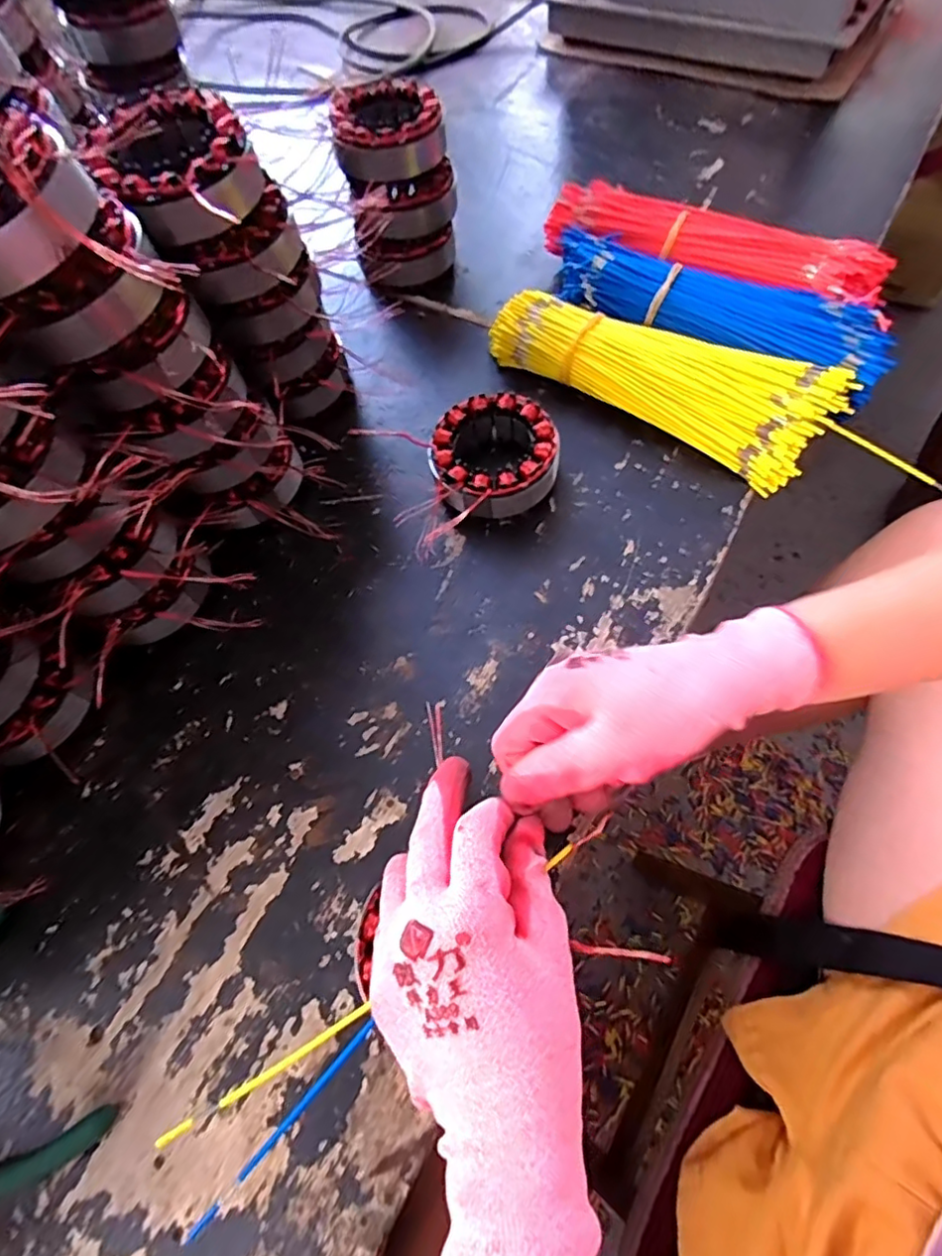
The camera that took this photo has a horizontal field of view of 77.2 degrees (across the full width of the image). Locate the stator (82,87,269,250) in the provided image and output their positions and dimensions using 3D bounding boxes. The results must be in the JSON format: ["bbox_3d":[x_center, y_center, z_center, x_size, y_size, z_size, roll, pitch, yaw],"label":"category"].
[{"bbox_3d":[-0.153,-0.243,0.321,0.083,0.039,0.102,-28,66,-10],"label":"stator"}]

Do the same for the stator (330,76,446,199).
[{"bbox_3d":[-0.063,-0.382,0.455,0.081,0.039,0.084,-10,64,-1],"label":"stator"}]

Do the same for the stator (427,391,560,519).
[{"bbox_3d":[0.016,-0.117,0.417,0.086,0.038,0.090,-1,65,3],"label":"stator"}]

